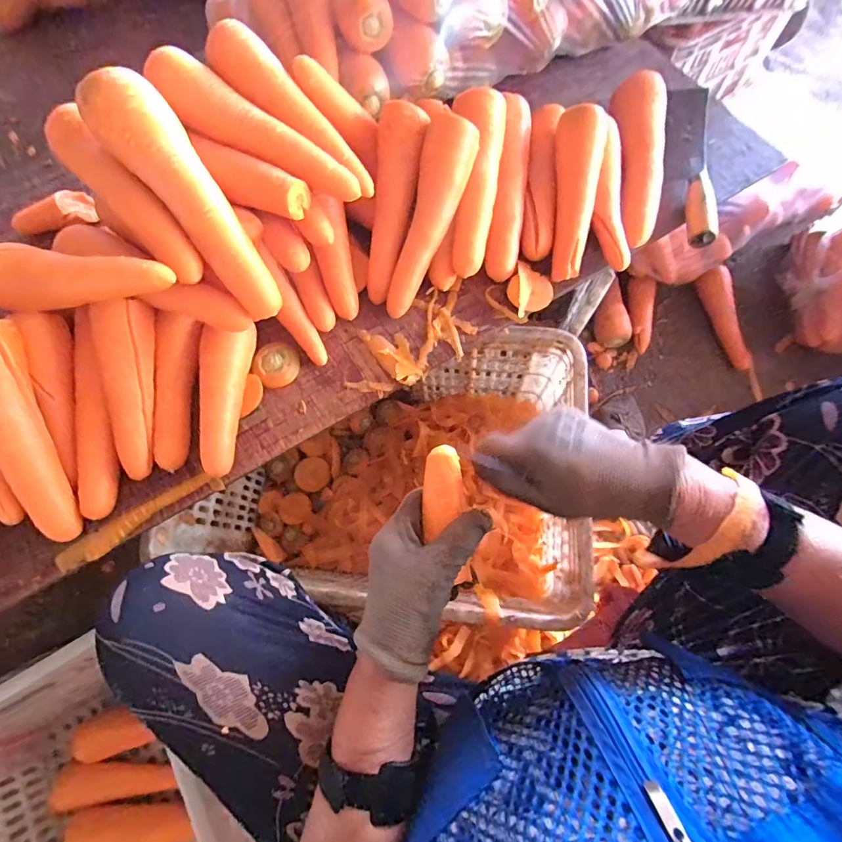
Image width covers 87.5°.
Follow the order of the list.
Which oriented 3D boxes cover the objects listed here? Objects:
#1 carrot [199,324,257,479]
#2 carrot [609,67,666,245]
[{"bbox_3d":[-0.208,-0.026,0.464,0.047,0.050,0.165,2,71,2],"label":"carrot"},{"bbox_3d":[0.270,-0.322,0.548,0.061,0.067,0.227,6,72,3],"label":"carrot"}]

